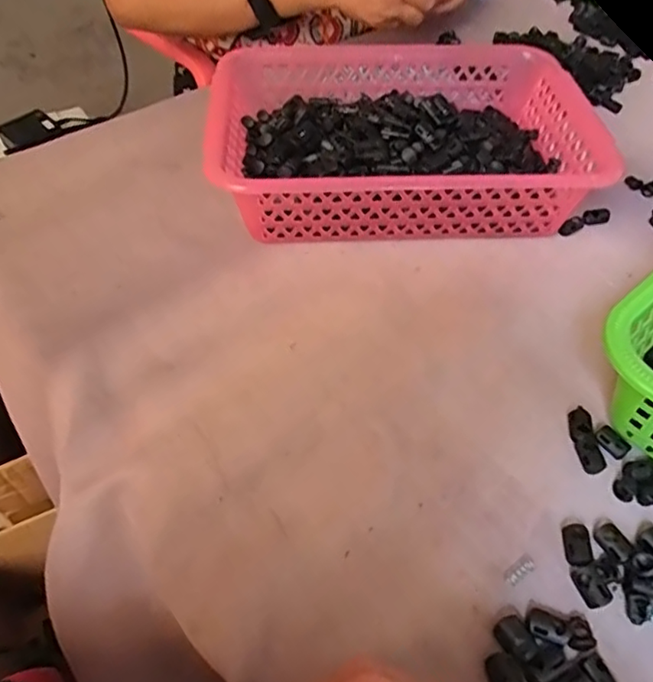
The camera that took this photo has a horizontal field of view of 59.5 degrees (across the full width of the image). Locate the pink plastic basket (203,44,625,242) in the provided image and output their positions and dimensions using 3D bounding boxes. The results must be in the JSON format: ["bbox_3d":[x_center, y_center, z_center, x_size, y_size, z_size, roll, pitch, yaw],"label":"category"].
[{"bbox_3d":[0.062,-0.168,0.484,0.294,0.073,0.204,0,50,-3],"label":"pink plastic basket"}]

